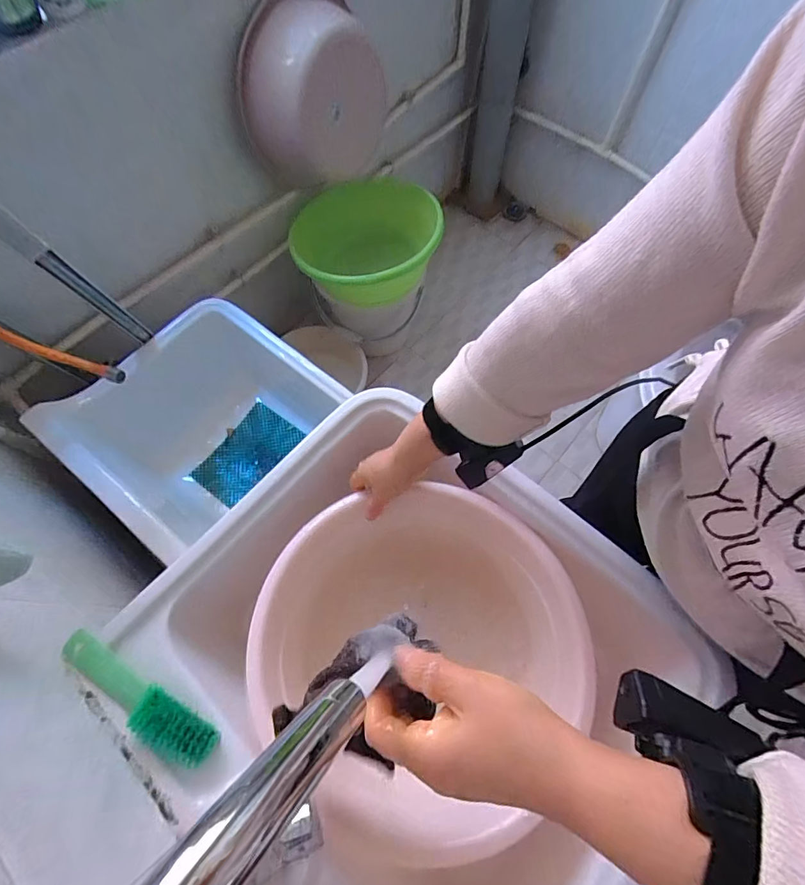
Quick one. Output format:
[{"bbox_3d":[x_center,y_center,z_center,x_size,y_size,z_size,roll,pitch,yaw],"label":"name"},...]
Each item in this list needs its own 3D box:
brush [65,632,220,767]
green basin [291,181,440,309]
[{"bbox_3d":[-0.269,0.255,0.432,0.192,0.032,0.047,28,70,12],"label":"brush"},{"bbox_3d":[-0.083,-0.503,1.150,0.352,0.193,0.321,0,67,1],"label":"green basin"}]

